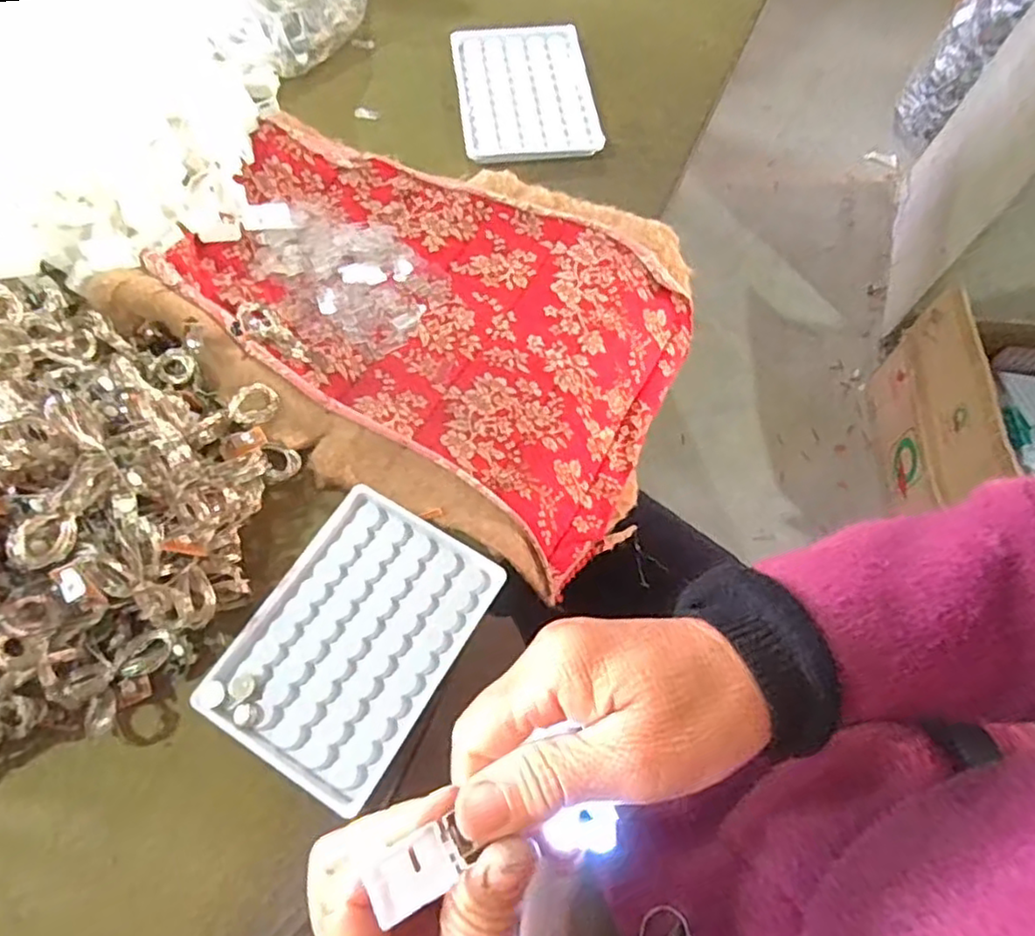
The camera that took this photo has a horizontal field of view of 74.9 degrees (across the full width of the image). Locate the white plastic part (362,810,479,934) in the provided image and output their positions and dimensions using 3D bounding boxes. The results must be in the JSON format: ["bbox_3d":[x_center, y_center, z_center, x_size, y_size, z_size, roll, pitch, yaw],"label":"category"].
[{"bbox_3d":[-0.030,0.128,0.215,0.033,0.004,0.018,-17,68,-32],"label":"white plastic part"}]

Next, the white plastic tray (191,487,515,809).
[{"bbox_3d":[-0.078,0.080,0.326,0.093,0.007,0.130,30,67,11],"label":"white plastic tray"}]

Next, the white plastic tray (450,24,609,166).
[{"bbox_3d":[0.006,-0.275,0.492,0.095,0.011,0.131,-7,65,-5],"label":"white plastic tray"}]

